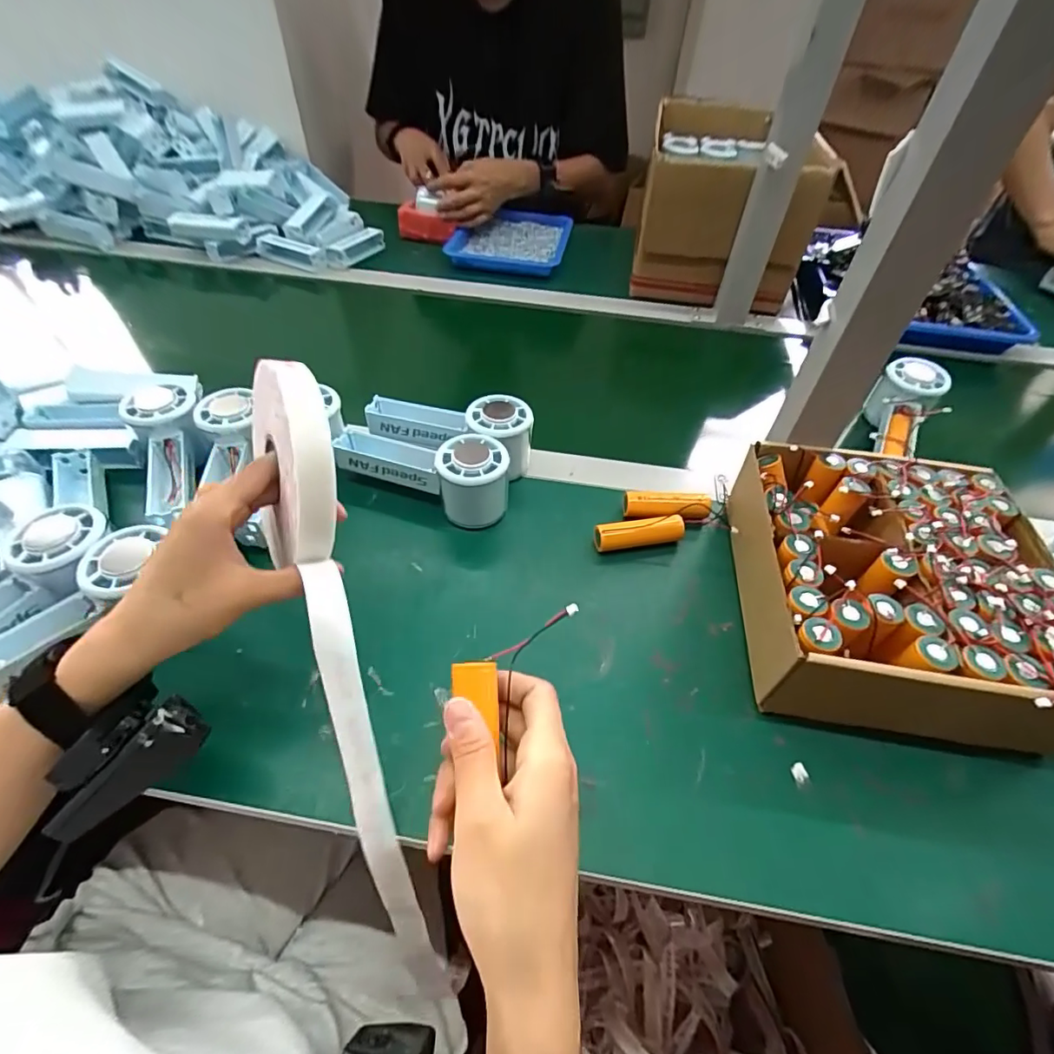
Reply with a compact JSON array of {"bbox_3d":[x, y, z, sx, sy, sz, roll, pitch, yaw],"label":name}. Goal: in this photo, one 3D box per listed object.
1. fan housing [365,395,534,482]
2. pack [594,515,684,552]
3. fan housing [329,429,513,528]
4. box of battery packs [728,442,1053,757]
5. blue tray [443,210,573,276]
[{"bbox_3d":[-0.067,-0.092,0.478,0.158,0.063,0.061,22,51,16],"label":"fan housing"},{"bbox_3d":[0.093,0.005,0.421,0.075,0.019,0.017,-5,49,-8],"label":"pack"},{"bbox_3d":[-0.091,-0.045,0.437,0.156,0.062,0.054,11,49,7],"label":"fan housing"},{"bbox_3d":[0.253,0.039,0.365,0.191,0.071,0.193,9,49,5],"label":"box of battery packs"},{"bbox_3d":[-0.028,-0.466,0.844,0.175,0.034,0.227,9,49,5],"label":"blue tray"}]

